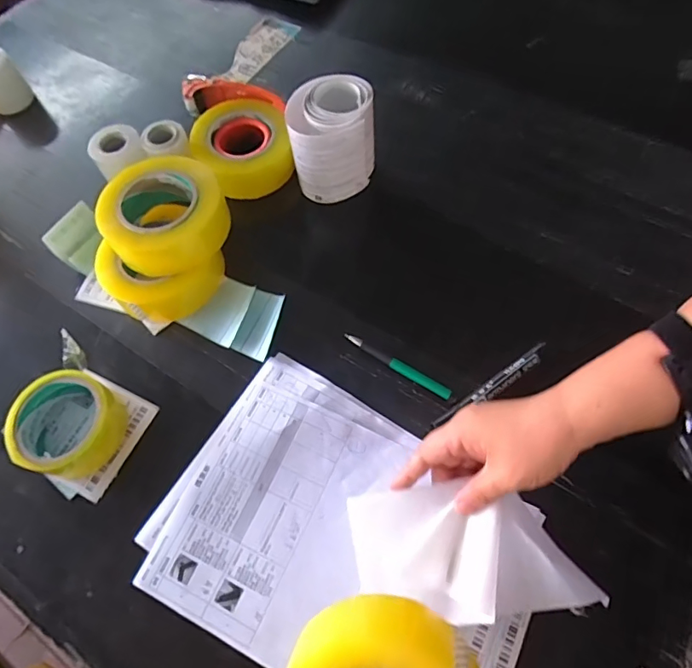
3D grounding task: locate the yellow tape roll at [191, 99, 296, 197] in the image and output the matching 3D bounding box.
[{"bbox_3d":[-0.132,-0.237,0.623,0.120,0.056,0.121,-1,61,2],"label":"yellow tape roll"}]

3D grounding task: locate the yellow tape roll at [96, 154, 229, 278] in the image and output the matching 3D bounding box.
[{"bbox_3d":[-0.197,-0.130,0.532,0.131,0.063,0.131,2,75,-8],"label":"yellow tape roll"}]

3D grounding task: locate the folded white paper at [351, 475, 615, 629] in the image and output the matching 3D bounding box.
[{"bbox_3d":[0.096,0.172,0.381,0.186,0.027,0.089,9,62,10],"label":"folded white paper"}]

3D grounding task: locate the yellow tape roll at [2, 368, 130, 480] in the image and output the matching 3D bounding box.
[{"bbox_3d":[-0.269,0.087,0.469,0.088,0.053,0.093,-1,61,2],"label":"yellow tape roll"}]

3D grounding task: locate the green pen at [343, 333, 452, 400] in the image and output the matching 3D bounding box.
[{"bbox_3d":[0.050,0.032,0.497,0.122,0.008,0.012,29,66,18],"label":"green pen"}]

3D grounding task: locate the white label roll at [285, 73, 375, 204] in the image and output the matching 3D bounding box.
[{"bbox_3d":[-0.015,-0.228,0.581,0.096,0.106,0.096,3,61,5],"label":"white label roll"}]

